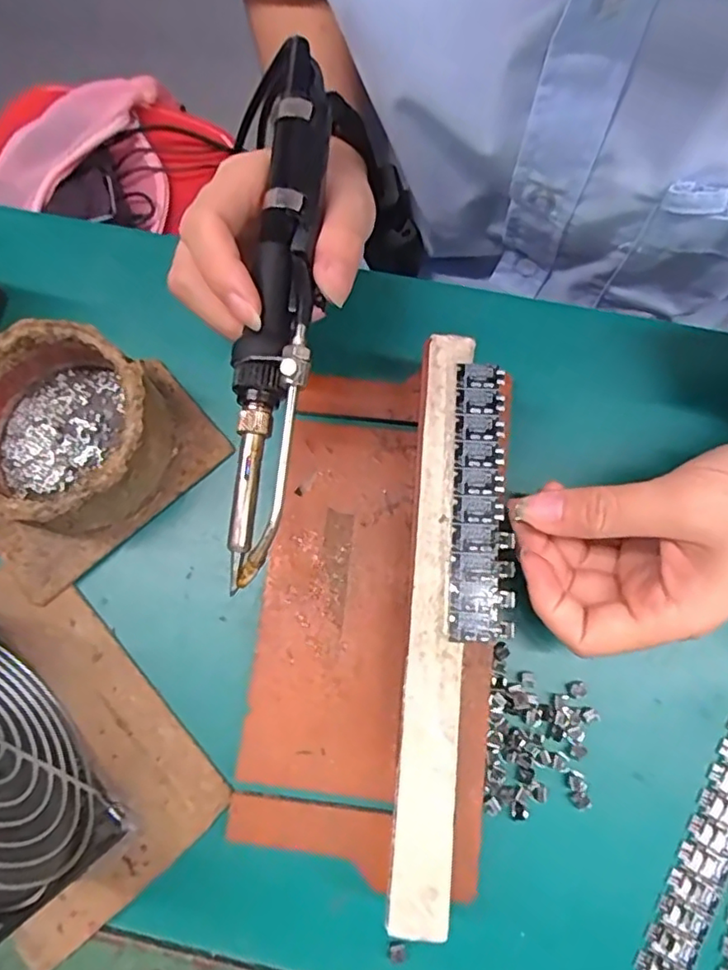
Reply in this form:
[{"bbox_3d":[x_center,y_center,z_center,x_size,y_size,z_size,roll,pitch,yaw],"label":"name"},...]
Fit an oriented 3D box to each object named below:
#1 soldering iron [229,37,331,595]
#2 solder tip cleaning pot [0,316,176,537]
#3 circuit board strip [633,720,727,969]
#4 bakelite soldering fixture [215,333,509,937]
[{"bbox_3d":[-0.031,-0.068,0.218,0.025,0.018,0.204,5,82,2],"label":"soldering iron"},{"bbox_3d":[-0.129,-0.023,0.262,0.084,0.044,0.078,0,78,1],"label":"solder tip cleaning pot"},{"bbox_3d":[0.138,0.145,0.240,0.020,0.004,0.108,27,80,7],"label":"circuit board strip"},{"bbox_3d":[0.005,0.047,0.243,0.098,0.041,0.214,7,78,3],"label":"bakelite soldering fixture"}]

